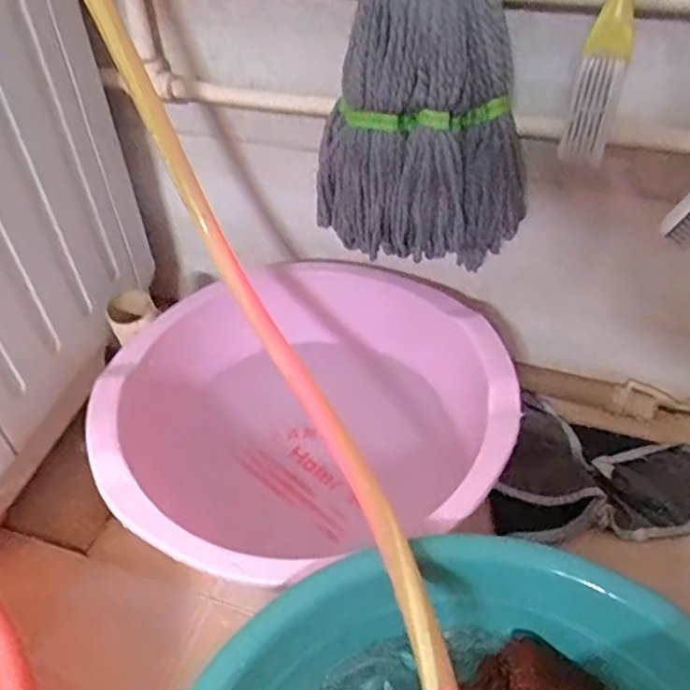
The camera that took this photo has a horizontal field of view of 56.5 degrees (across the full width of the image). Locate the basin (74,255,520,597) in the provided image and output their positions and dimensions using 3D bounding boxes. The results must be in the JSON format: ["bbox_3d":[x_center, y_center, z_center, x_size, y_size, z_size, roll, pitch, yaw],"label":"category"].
[{"bbox_3d":[-0.054,0.083,0.677,0.380,0.159,0.358,-34,54,-27],"label":"basin"}]

